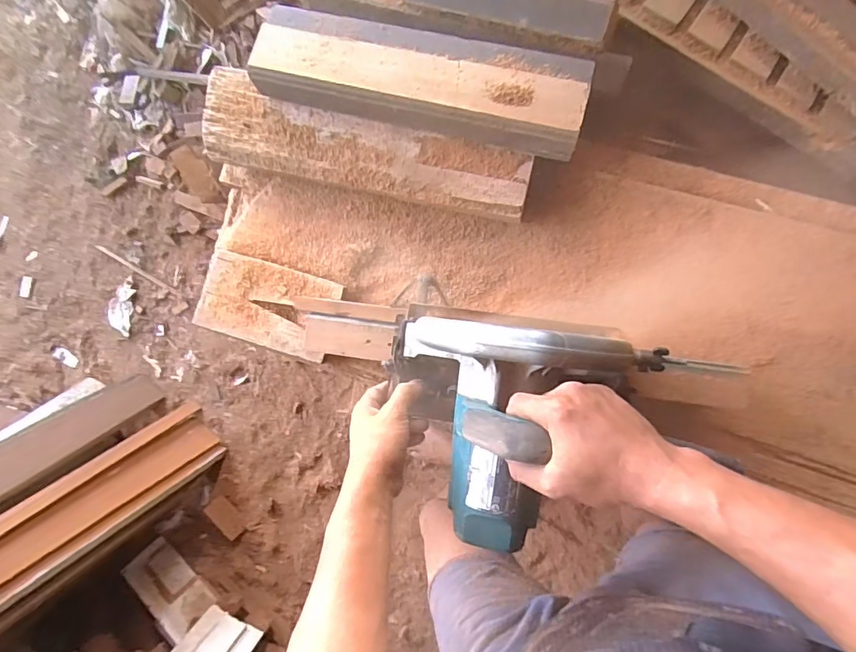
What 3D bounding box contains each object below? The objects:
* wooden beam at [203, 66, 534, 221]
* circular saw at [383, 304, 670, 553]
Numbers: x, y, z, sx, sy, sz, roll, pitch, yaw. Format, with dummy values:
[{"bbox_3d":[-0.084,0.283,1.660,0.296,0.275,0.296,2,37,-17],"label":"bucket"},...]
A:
[{"bbox_3d":[-0.090,-0.246,0.672,0.476,0.049,0.122,14,89,10],"label":"wooden beam"},{"bbox_3d":[0.058,0.100,0.471,0.219,0.187,0.217,8,93,7],"label":"circular saw"}]

